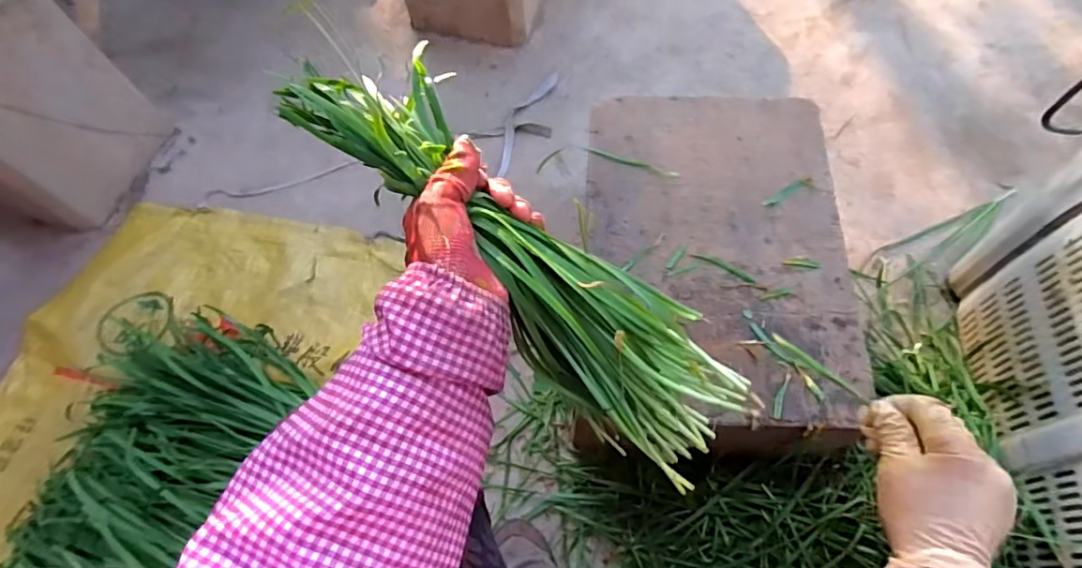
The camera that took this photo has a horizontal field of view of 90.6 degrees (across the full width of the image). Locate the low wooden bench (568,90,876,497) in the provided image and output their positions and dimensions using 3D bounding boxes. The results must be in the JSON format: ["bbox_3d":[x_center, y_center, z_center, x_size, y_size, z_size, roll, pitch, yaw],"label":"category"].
[{"bbox_3d":[0.202,-0.008,0.684,0.286,0.183,0.442,2,64,5],"label":"low wooden bench"}]

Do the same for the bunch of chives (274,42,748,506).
[{"bbox_3d":[-0.009,-0.014,0.359,0.363,0.042,0.095,44,74,-6],"label":"bunch of chives"}]

